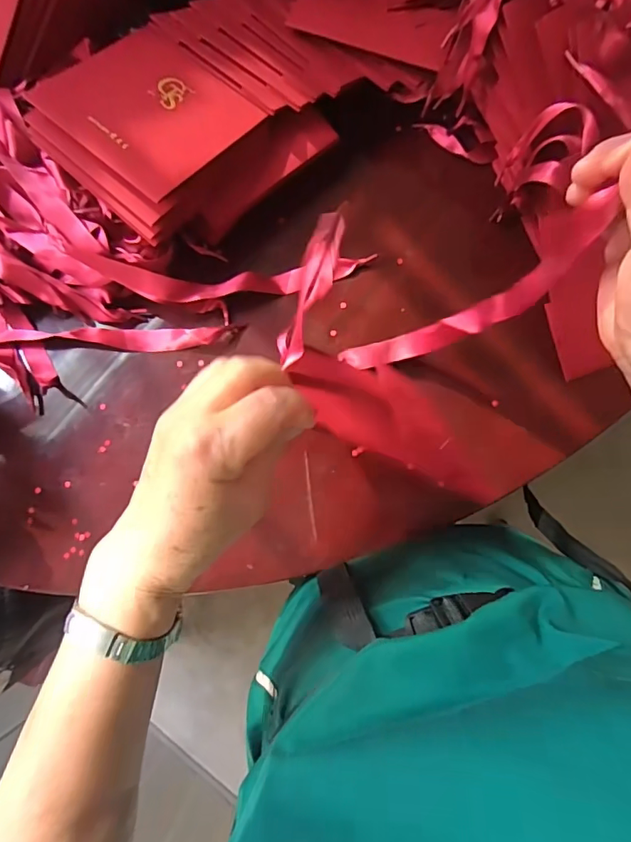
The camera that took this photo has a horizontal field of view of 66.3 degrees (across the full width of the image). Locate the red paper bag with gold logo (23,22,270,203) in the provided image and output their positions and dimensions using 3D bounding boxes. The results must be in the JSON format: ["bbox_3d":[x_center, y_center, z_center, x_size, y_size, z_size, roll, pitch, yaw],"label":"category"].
[{"bbox_3d":[-0.136,-0.259,0.399,0.136,0.007,0.132,40,71,4],"label":"red paper bag with gold logo"}]

